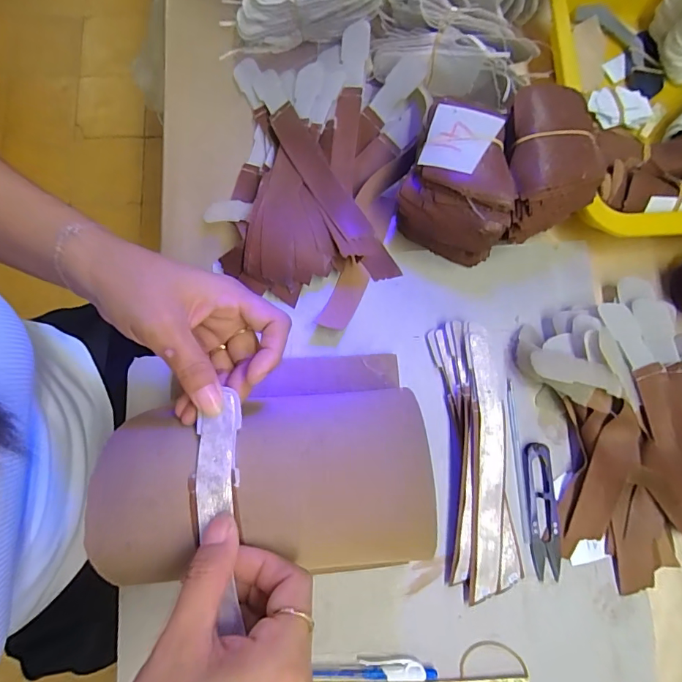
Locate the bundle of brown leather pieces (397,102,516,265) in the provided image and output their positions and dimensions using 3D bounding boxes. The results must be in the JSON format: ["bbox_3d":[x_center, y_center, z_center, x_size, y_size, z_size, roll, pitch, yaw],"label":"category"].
[{"bbox_3d":[0.094,-0.121,0.344,0.085,0.085,0.088,23,80,4],"label":"bundle of brown leather pieces"}]

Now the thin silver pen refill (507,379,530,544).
[{"bbox_3d":[0.142,0.095,0.344,0.007,0.004,0.124,-2,80,-1],"label":"thin silver pen refill"}]

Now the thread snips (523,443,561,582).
[{"bbox_3d":[0.159,0.132,0.336,0.022,0.007,0.099,-1,80,0],"label":"thread snips"}]

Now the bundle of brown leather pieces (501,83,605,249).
[{"bbox_3d":[0.157,-0.134,0.347,0.068,0.083,0.106,-2,81,0],"label":"bundle of brown leather pieces"}]

